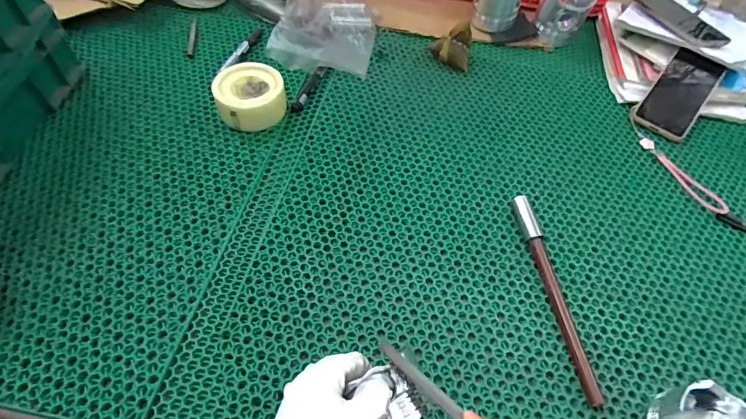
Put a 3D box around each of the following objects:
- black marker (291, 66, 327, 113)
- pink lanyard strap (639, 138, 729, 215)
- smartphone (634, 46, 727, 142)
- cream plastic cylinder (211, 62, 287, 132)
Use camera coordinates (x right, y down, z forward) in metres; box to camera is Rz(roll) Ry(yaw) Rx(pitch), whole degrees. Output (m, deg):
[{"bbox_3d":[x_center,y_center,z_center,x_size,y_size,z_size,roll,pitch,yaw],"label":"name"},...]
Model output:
[{"bbox_3d":[-0.097,-0.186,0.640,0.016,0.011,0.099,17,57,8],"label":"black marker"},{"bbox_3d":[0.434,-0.049,0.591,0.035,0.007,0.145,-21,59,-20],"label":"pink lanyard strap"},{"bbox_3d":[0.478,-0.180,0.653,0.081,0.017,0.157,33,79,18],"label":"smartphone"},{"bbox_3d":[-0.175,-0.157,0.603,0.094,0.052,0.102,-8,57,-9],"label":"cream plastic cylinder"}]

